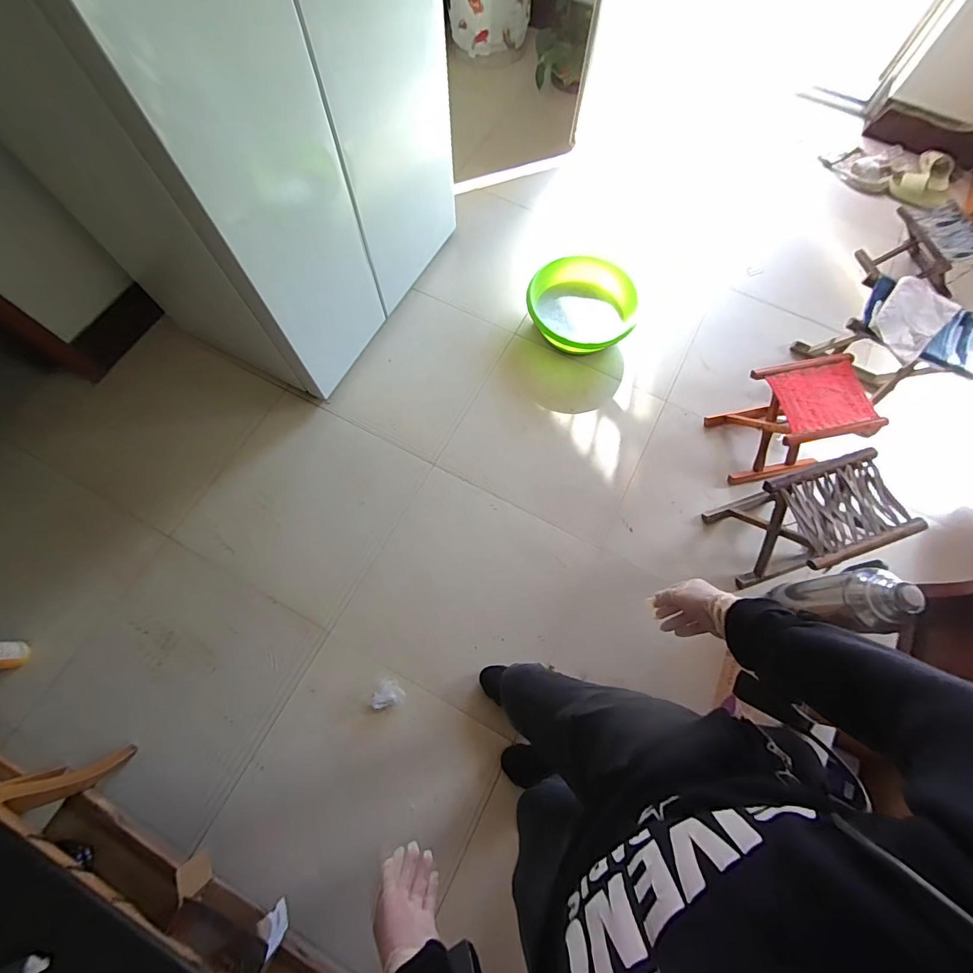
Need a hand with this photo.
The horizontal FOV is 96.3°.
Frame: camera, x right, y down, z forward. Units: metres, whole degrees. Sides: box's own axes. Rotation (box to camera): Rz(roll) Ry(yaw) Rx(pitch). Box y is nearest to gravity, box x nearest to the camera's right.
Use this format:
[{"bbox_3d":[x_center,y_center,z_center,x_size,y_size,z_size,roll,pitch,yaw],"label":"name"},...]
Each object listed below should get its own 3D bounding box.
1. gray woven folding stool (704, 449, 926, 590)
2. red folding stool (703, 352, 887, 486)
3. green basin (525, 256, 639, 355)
[{"bbox_3d":[0.915,0.106,1.278,0.311,0.356,0.250,-18,72,-7],"label":"gray woven folding stool"},{"bbox_3d":[0.985,-0.209,1.411,0.330,0.319,0.259,-13,71,-5],"label":"red folding stool"},{"bbox_3d":[0.349,-0.652,1.615,0.365,0.166,0.346,0,70,-1],"label":"green basin"}]

